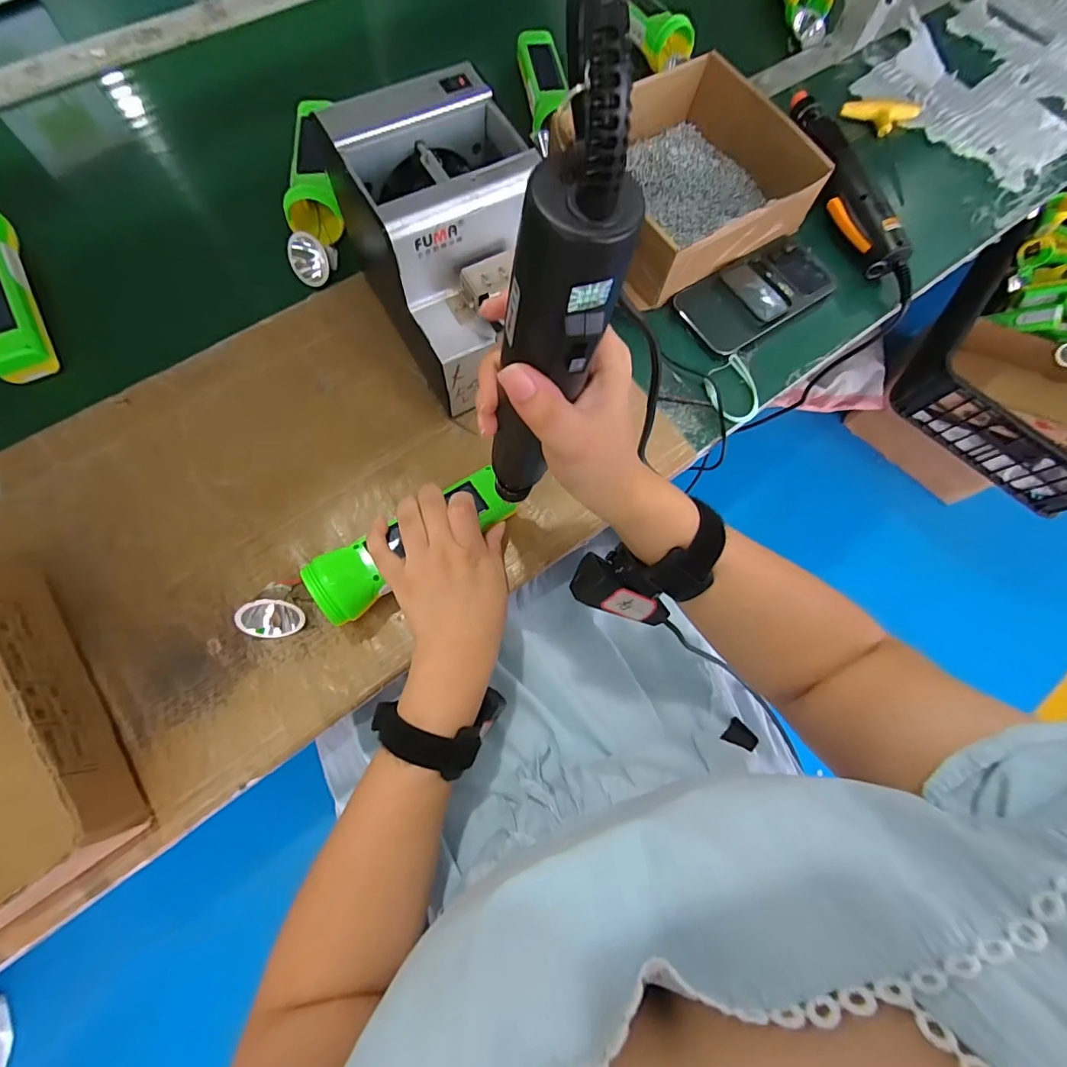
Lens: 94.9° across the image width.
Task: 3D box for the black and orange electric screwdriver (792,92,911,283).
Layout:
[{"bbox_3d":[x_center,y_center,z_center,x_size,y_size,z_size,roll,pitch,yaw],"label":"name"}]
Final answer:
[{"bbox_3d":[0.321,-0.378,0.520,0.053,0.037,0.244,-10,74,-7],"label":"black and orange electric screwdriver"}]

